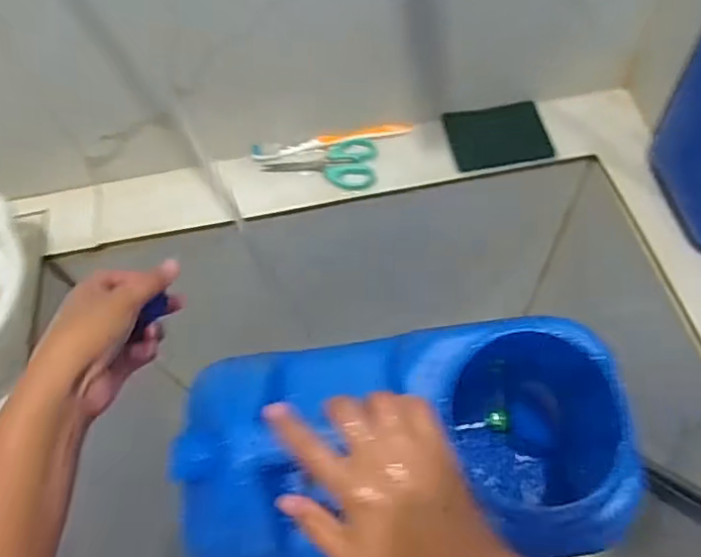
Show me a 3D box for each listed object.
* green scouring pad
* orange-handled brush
[{"bbox_3d":[0.157,-0.158,0.629,0.098,0.008,0.082,-10,59,-2],"label":"green scouring pad"},{"bbox_3d":[-0.021,-0.150,0.635,0.173,0.012,0.011,-9,59,-1],"label":"orange-handled brush"}]

